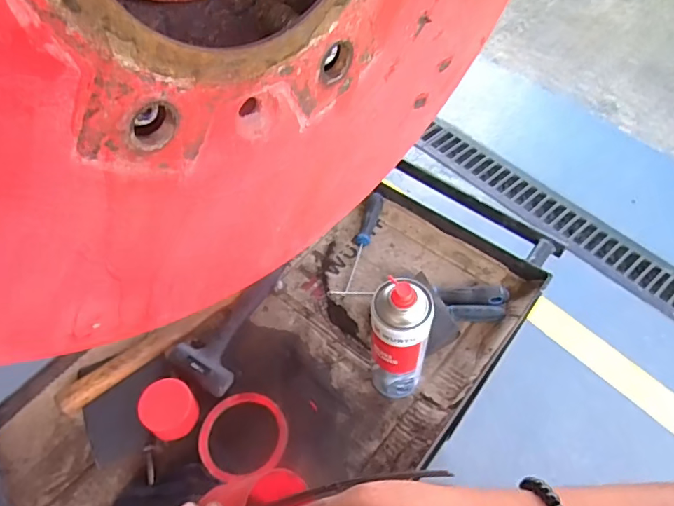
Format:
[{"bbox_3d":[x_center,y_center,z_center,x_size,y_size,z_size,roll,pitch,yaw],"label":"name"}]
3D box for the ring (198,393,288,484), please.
[{"bbox_3d":[-0.121,0.232,0.635,0.113,0.014,0.106,-1,55,1],"label":"ring"}]

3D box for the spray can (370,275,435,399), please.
[{"bbox_3d":[0.072,0.100,0.575,0.065,0.210,0.060,-1,55,1],"label":"spray can"}]

